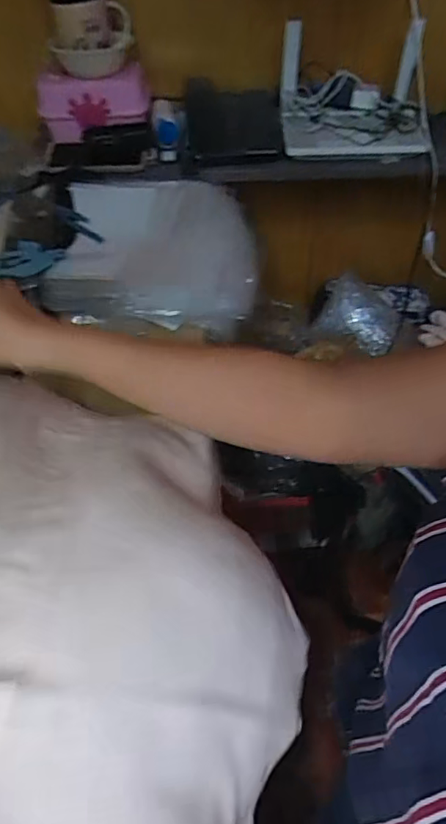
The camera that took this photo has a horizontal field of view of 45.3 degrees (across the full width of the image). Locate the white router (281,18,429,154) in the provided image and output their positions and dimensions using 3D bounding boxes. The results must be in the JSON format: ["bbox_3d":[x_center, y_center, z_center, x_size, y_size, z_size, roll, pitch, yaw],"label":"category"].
[{"bbox_3d":[0.211,-0.516,0.853,0.227,0.148,0.144,-2,48,0],"label":"white router"}]

